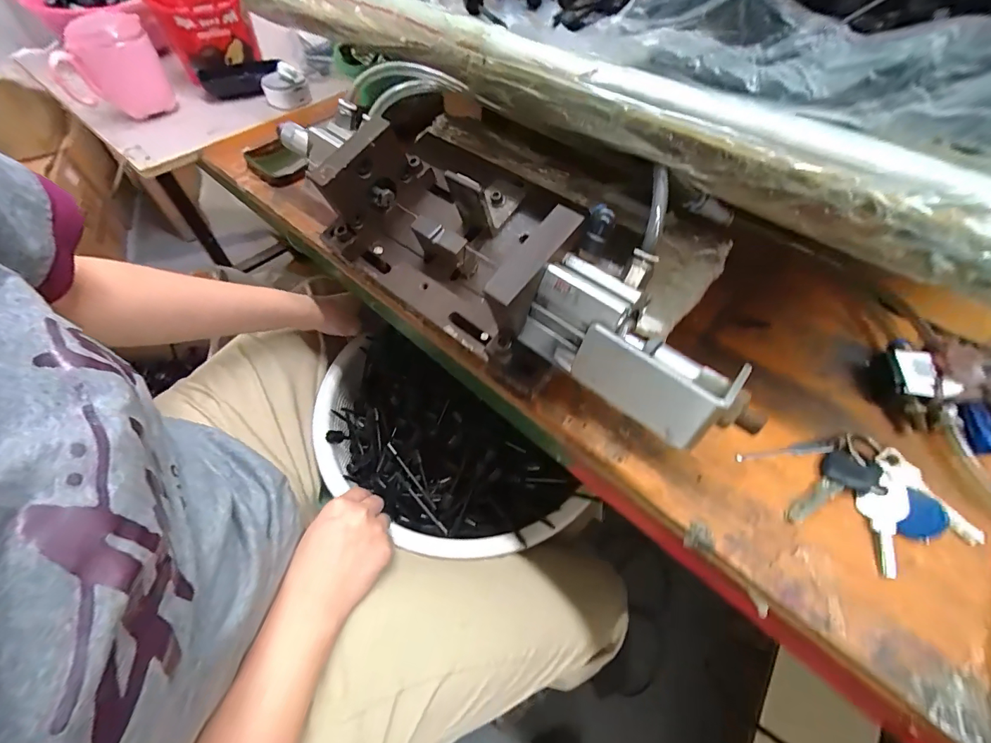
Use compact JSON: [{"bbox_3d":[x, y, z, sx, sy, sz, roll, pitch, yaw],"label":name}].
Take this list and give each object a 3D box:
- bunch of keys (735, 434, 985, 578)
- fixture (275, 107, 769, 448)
[{"bbox_3d":[0.222,0.074,0.255,0.099,0.012,0.082,-14,54,-10],"label":"bunch of keys"},{"bbox_3d":[0.014,-0.091,0.307,0.148,0.097,0.375,-38,62,-25],"label":"fixture"}]

